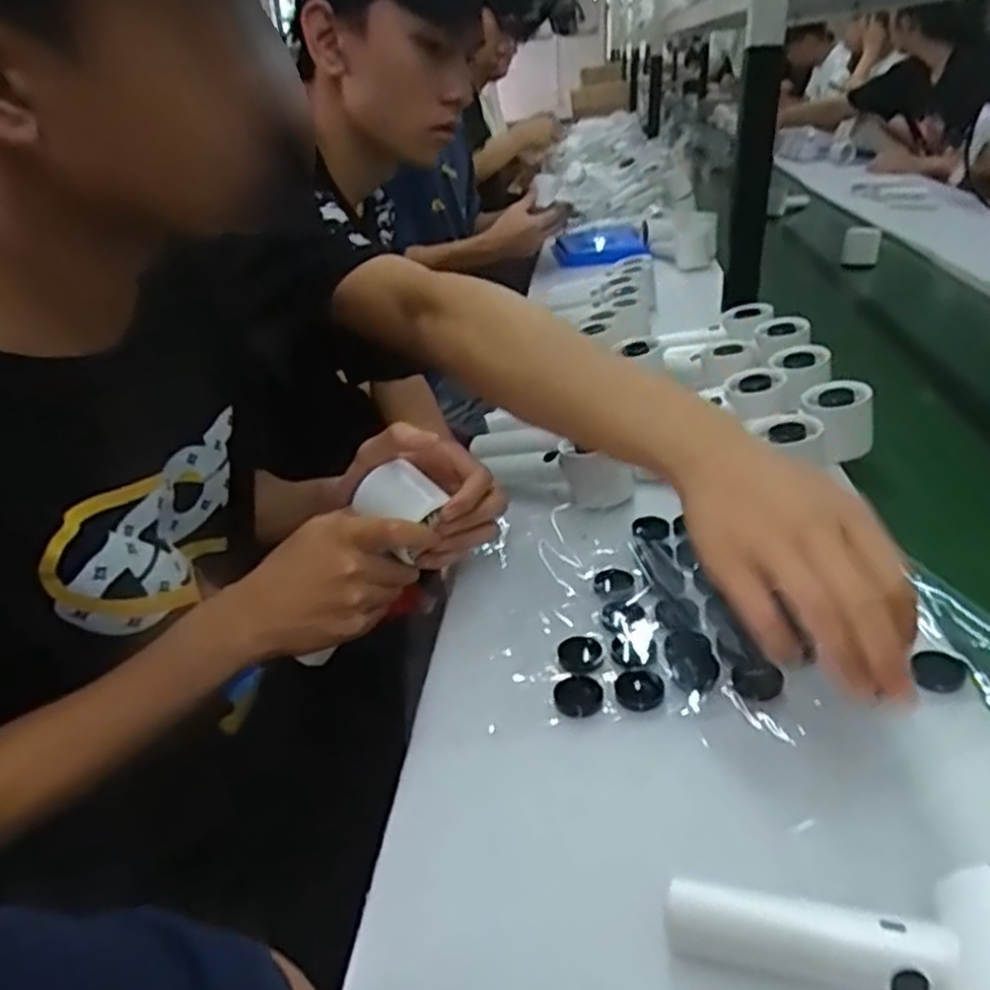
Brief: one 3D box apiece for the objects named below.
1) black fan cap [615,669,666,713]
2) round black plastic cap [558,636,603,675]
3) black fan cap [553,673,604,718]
[{"bbox_3d":[0.090,0.121,0.473,0.028,0.009,0.029,-2,46,12],"label":"black fan cap"},{"bbox_3d":[0.056,0.106,0.504,0.029,0.007,0.030,-1,29,6],"label":"round black plastic cap"},{"bbox_3d":[0.052,0.125,0.476,0.029,0.014,0.027,-3,29,2],"label":"black fan cap"}]

